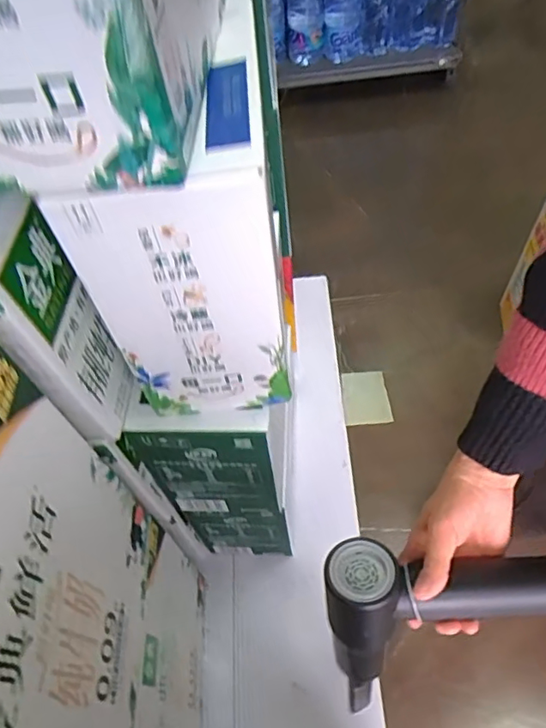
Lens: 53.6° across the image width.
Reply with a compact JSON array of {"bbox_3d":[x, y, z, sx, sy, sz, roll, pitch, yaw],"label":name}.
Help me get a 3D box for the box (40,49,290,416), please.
[{"bbox_3d":[-0.059,-0.068,0.403,0.127,0.239,0.108,-11,56,-2],"label":"box"}]

